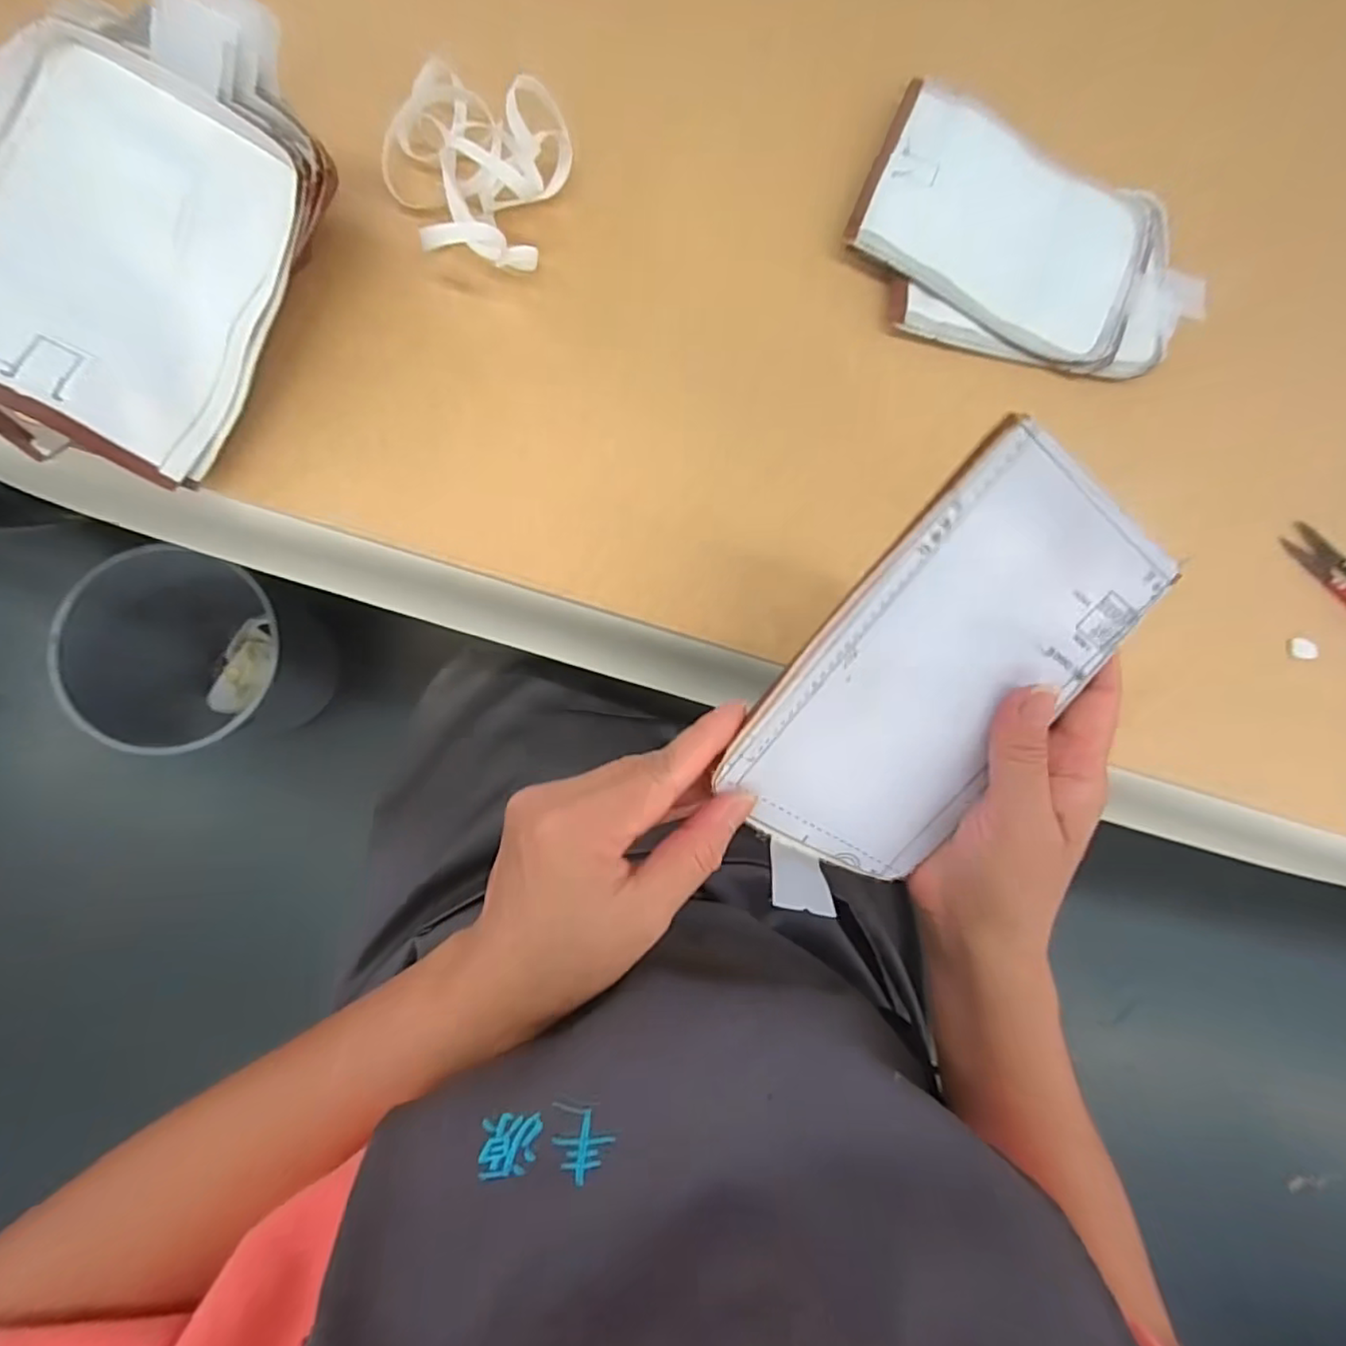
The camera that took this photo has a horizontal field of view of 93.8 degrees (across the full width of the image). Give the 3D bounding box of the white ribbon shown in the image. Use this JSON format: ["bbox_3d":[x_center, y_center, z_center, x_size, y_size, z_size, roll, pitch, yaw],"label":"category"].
[{"bbox_3d":[-0.117,-0.287,0.357,0.098,0.044,0.112,16,84,-4],"label":"white ribbon"}]

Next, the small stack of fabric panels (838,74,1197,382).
[{"bbox_3d":[0.228,-0.265,0.399,0.225,0.020,0.144,19,83,-3],"label":"small stack of fabric panels"}]

